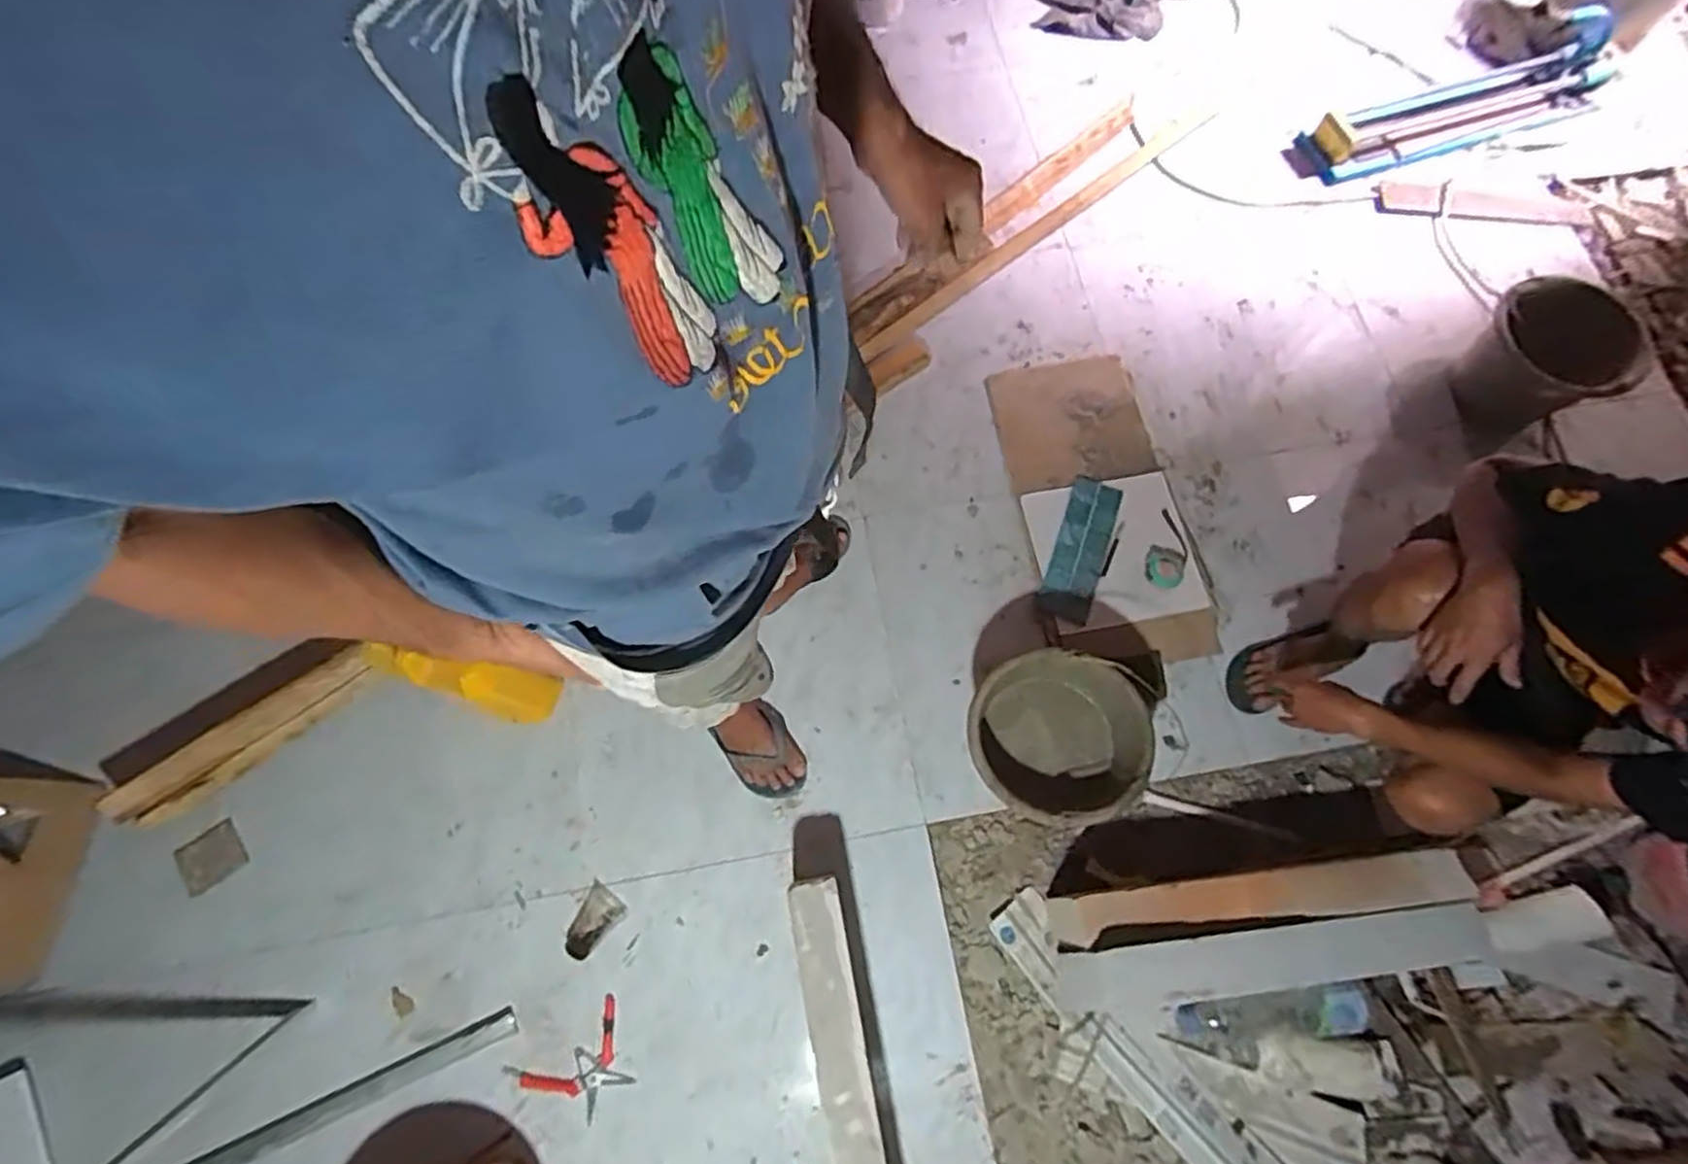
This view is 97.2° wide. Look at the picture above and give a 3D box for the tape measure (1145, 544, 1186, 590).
[{"bbox_3d":[0.620,-0.028,1.440,0.063,0.032,0.078,15,71,5],"label":"tape measure"}]

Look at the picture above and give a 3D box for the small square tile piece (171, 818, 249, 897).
[{"bbox_3d":[-1.083,0.471,1.274,0.089,0.007,0.094,-29,71,-28],"label":"small square tile piece"}]

